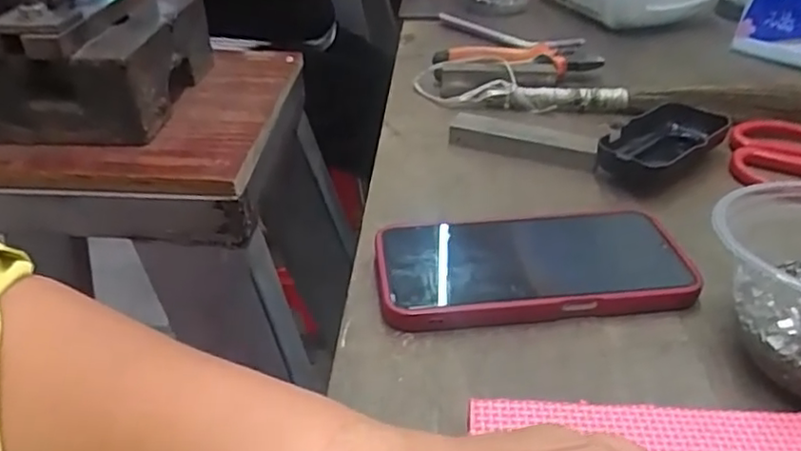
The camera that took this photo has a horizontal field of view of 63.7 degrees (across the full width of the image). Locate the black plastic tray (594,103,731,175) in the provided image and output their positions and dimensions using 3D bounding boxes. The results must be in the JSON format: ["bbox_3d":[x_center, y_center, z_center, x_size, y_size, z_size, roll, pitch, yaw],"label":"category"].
[{"bbox_3d":[0.190,-0.061,0.469,0.105,0.027,0.051,-27,42,-32],"label":"black plastic tray"}]

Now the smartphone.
[{"bbox_3d":[0.071,0.019,0.355,0.165,0.014,0.086,-2,35,0],"label":"smartphone"}]

